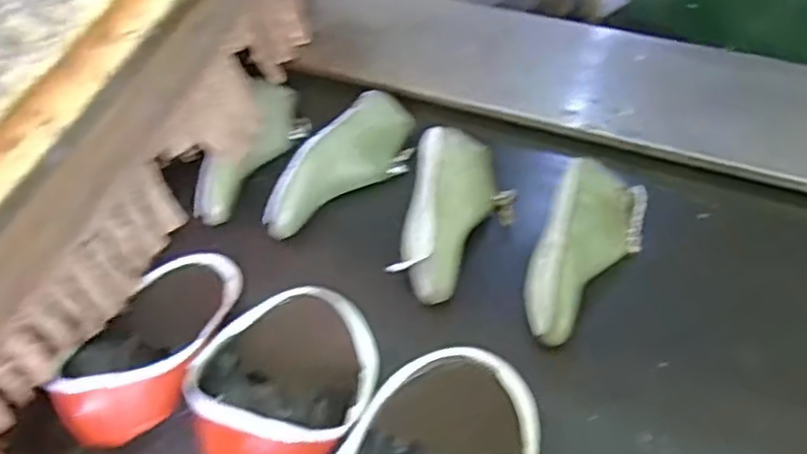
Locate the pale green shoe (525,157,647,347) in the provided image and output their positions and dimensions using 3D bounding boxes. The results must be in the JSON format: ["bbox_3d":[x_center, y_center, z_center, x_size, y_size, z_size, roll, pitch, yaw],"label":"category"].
[{"bbox_3d":[0.216,0.025,0.811,0.107,0.072,0.241,19,58,18],"label":"pale green shoe"}]

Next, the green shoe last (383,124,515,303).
[{"bbox_3d":[0.066,-0.019,0.850,0.128,0.066,0.232,8,55,11],"label":"green shoe last"}]

